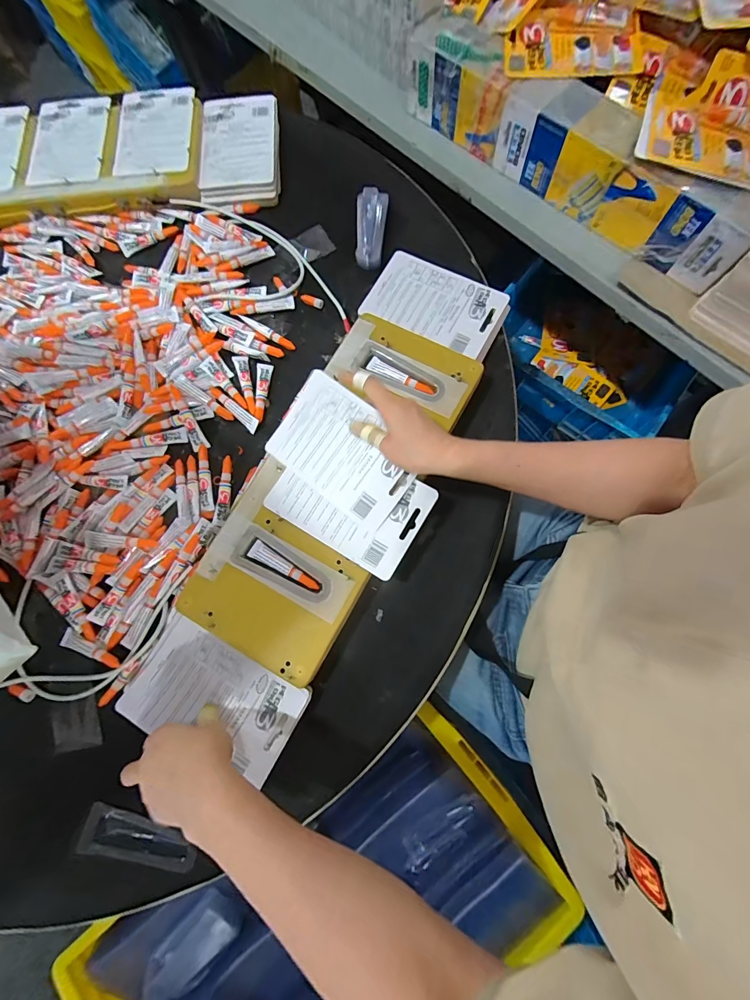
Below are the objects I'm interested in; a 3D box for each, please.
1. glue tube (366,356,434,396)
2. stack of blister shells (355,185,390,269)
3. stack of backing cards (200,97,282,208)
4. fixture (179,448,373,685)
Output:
[{"bbox_3d":[0.031,-0.149,0.475,0.090,0.012,0.017,31,81,10],"label":"glue tube"},{"bbox_3d":[-0.006,-0.386,0.553,0.044,0.033,0.112,4,77,2],"label":"stack of blister shells"},{"bbox_3d":[-0.207,-0.548,0.602,0.120,0.021,0.197,-4,77,0],"label":"stack of backing cards"},{"bbox_3d":[-0.101,0.076,0.435,0.172,0.035,0.184,29,79,7],"label":"fixture"}]

